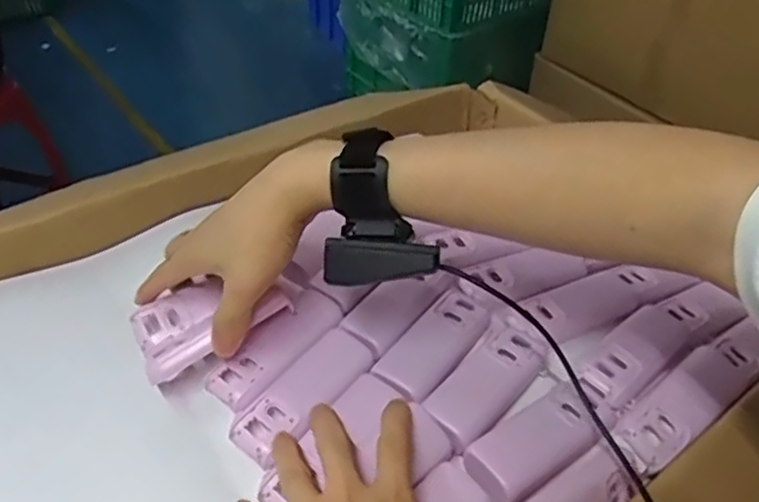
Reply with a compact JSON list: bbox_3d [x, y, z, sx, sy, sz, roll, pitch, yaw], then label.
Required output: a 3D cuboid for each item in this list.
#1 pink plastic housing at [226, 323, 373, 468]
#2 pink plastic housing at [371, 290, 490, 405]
[{"bbox_3d":[-0.050,0.096,0.451,0.043,0.025,0.105,32,47,27],"label":"pink plastic housing"},{"bbox_3d":[0.043,0.063,0.475,0.043,0.017,0.106,27,46,23],"label":"pink plastic housing"}]

